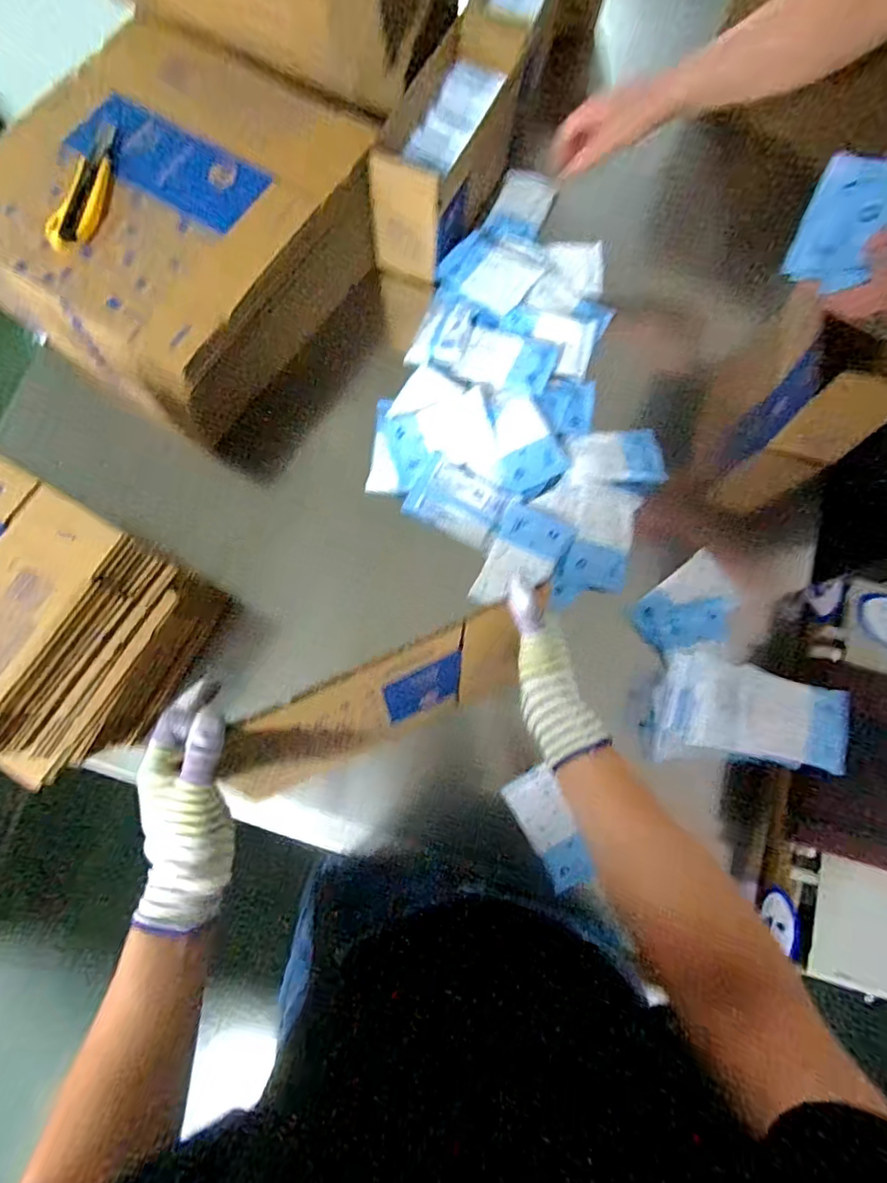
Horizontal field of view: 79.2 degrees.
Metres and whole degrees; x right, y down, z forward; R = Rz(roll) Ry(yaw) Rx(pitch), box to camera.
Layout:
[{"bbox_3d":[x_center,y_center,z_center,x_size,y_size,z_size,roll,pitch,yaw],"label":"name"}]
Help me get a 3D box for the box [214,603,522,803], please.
[{"bbox_3d":[-0.052,0.106,0.508,0.302,0.220,0.008,-20,61,-19],"label":"box"}]

